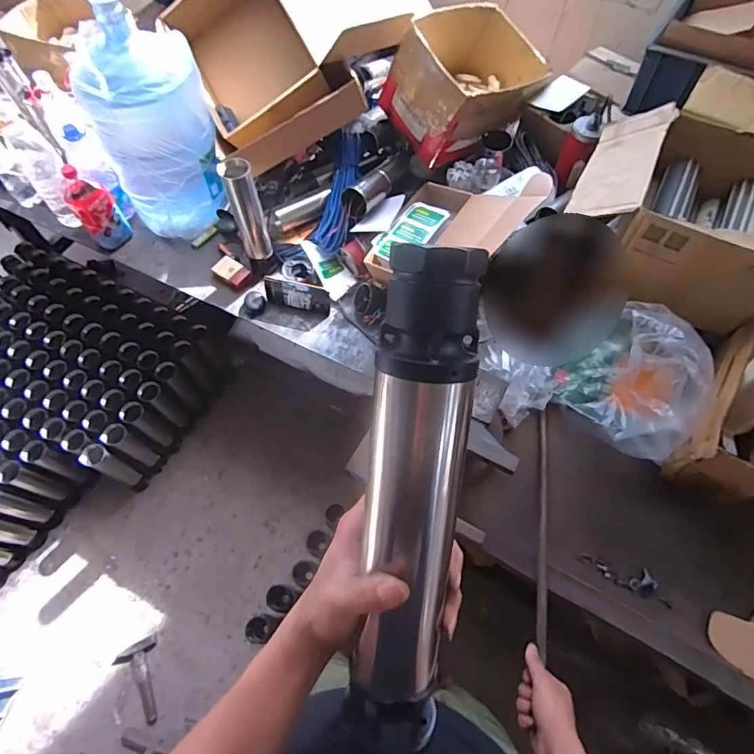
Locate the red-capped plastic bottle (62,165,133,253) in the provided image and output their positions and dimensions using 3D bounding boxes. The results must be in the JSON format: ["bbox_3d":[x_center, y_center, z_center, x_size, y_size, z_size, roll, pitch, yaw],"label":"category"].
[{"bbox_3d":[-0.702,-0.419,1.189,0.096,0.209,0.082,-35,68,-15],"label":"red-capped plastic bottle"}]

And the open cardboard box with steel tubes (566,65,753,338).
[{"bbox_3d":[0.603,-0.360,0.842,0.412,0.253,0.422,25,66,12],"label":"open cardboard box with steel tubes"}]

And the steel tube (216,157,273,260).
[{"bbox_3d":[-0.293,-0.371,1.080,0.066,0.238,0.057,-10,64,-5],"label":"steel tube"}]

